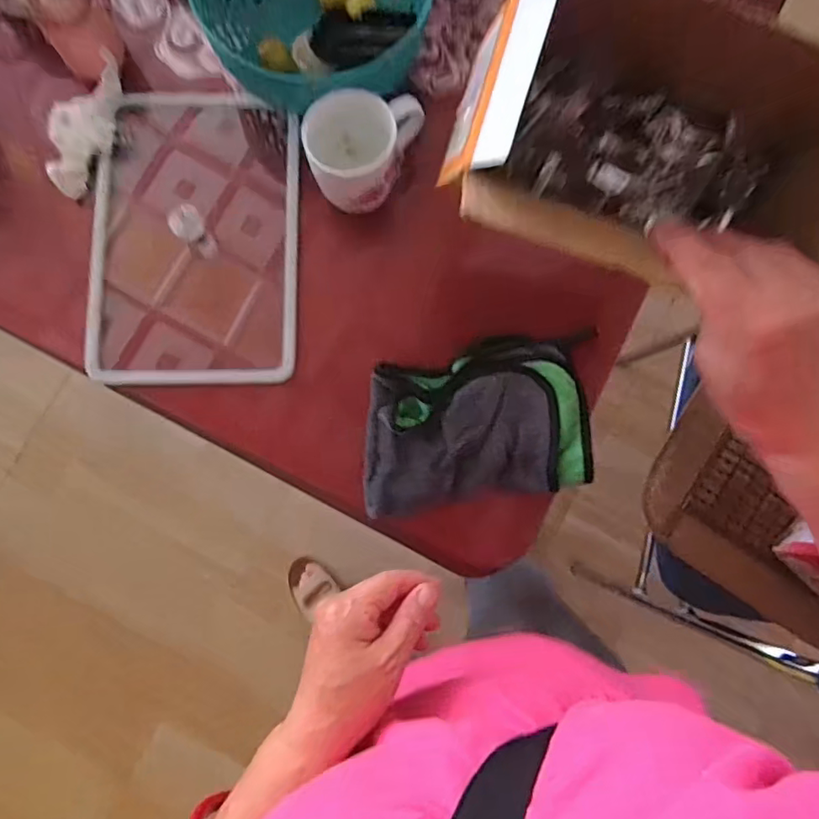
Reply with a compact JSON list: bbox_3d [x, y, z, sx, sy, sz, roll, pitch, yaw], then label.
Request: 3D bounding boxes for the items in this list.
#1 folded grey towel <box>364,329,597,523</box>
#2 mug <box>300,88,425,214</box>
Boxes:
[{"bbox_3d":[0.063,0.008,0.507,0.227,0.036,0.145,-8,88,-5],"label":"folded grey towel"},{"bbox_3d":[-0.035,-0.236,0.501,0.112,0.075,0.073,-17,84,-3],"label":"mug"}]

